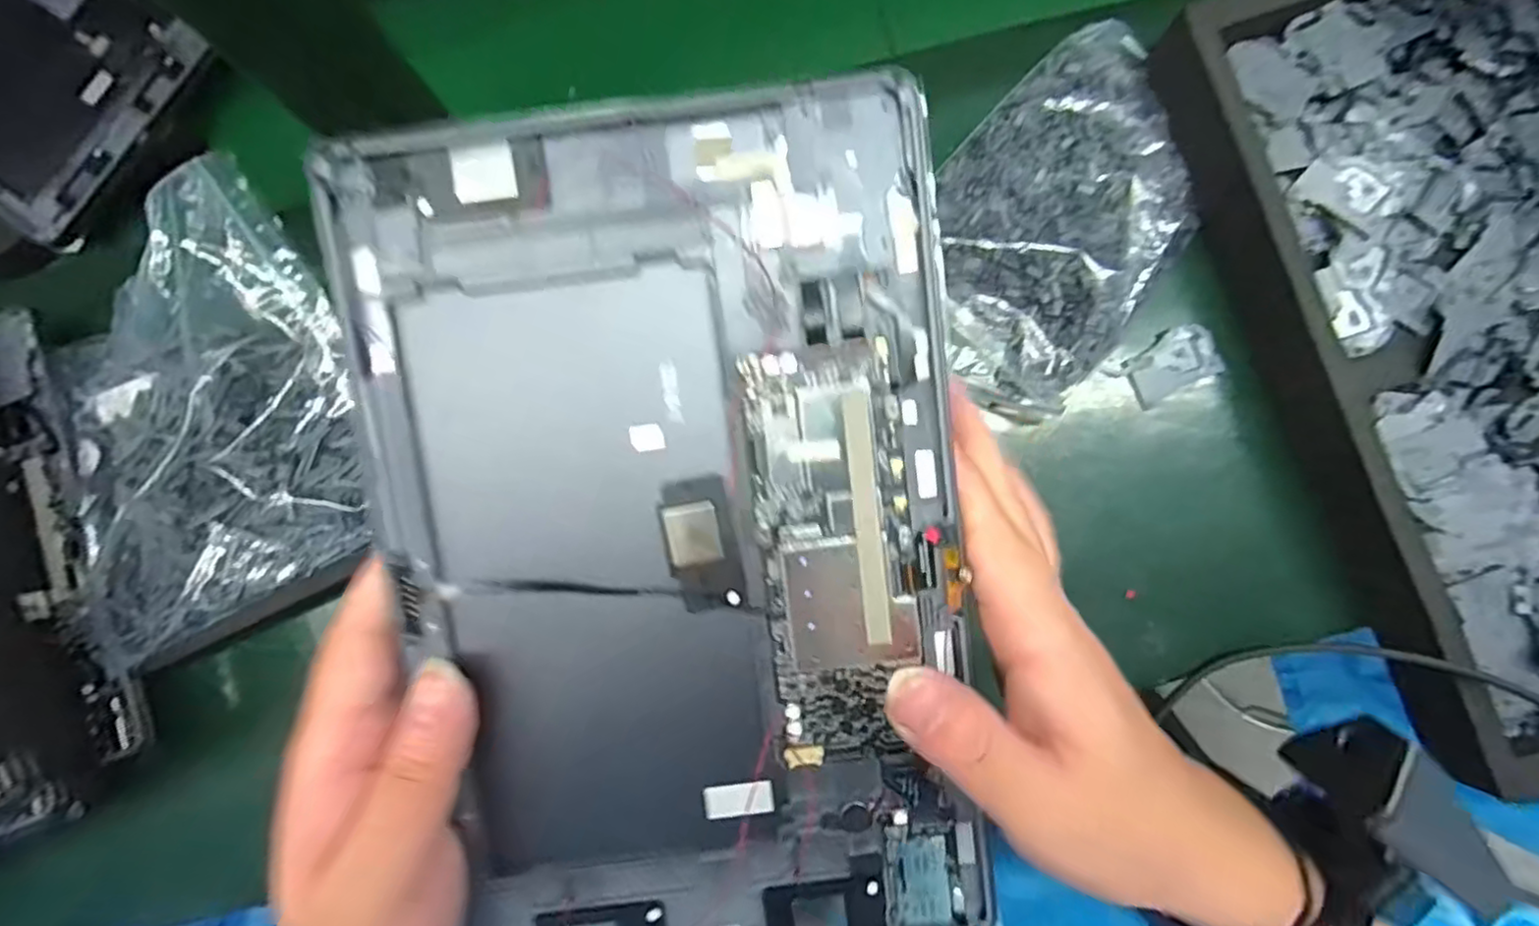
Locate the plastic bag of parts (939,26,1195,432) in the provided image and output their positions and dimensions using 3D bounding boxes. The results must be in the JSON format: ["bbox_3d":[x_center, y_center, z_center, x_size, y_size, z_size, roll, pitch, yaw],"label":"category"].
[{"bbox_3d":[0.165,-0.141,0.379,0.131,0.034,0.209,37,83,6],"label":"plastic bag of parts"}]

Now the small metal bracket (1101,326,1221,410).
[{"bbox_3d":[0.226,-0.056,0.377,0.060,0.004,0.033,-26,82,-4],"label":"small metal bracket"}]

